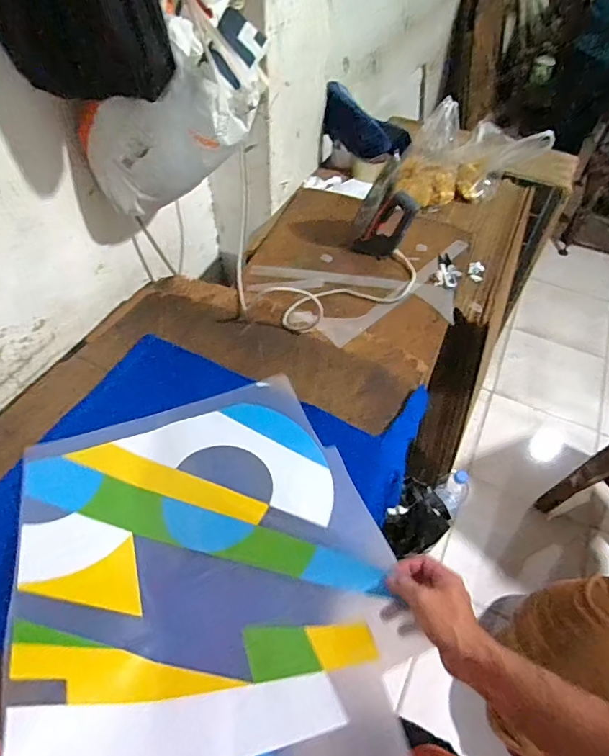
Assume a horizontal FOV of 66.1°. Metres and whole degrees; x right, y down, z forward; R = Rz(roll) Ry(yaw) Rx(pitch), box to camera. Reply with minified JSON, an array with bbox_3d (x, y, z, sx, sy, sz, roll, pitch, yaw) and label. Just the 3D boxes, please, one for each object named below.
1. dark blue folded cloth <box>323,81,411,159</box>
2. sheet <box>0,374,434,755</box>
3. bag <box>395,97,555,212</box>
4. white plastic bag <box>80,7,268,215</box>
[{"bbox_3d":[0.159,-0.659,1.237,0.240,0.116,0.064,34,57,6],"label":"dark blue folded cloth"},{"bbox_3d":[-0.132,0.237,0.604,0.435,0.065,0.529,-17,54,-14],"label":"sheet"},{"bbox_3d":[0.420,-0.557,1.179,0.357,0.182,0.145,-7,52,-7],"label":"bag"},{"bbox_3d":[-0.212,-0.395,0.734,0.353,0.171,0.134,-31,49,23],"label":"white plastic bag"}]

